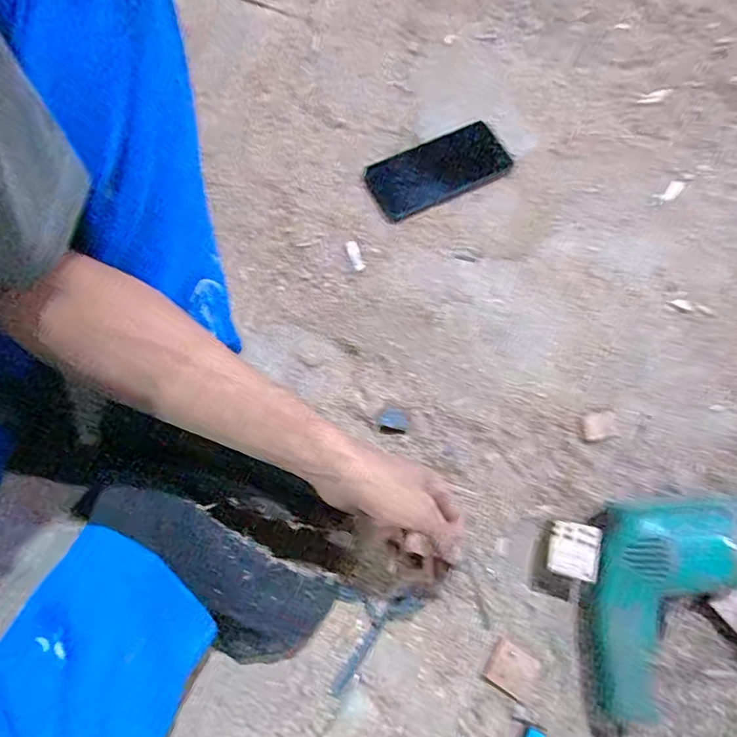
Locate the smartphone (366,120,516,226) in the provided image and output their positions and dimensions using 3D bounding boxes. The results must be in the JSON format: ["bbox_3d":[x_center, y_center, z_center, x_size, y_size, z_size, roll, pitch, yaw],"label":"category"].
[{"bbox_3d":[0.084,-0.233,0.590,0.162,0.017,0.080,-23,76,-8],"label":"smartphone"}]

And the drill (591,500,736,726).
[{"bbox_3d":[0.312,0.209,0.439,0.222,0.059,0.181,-1,74,-2],"label":"drill"}]

